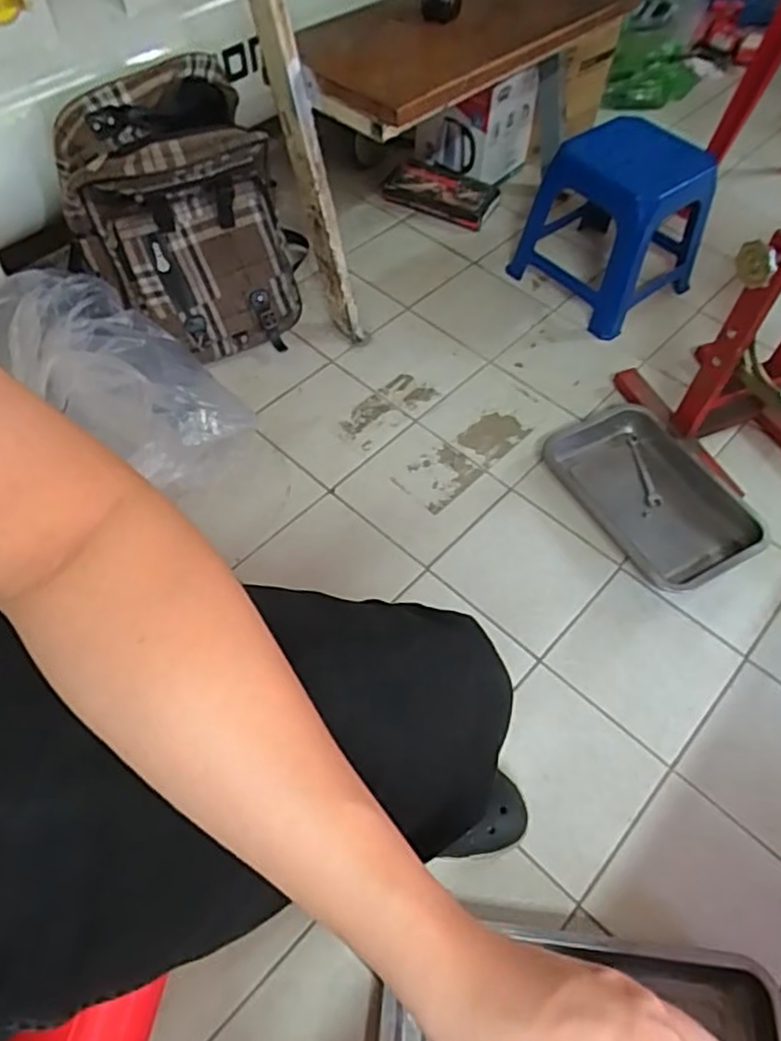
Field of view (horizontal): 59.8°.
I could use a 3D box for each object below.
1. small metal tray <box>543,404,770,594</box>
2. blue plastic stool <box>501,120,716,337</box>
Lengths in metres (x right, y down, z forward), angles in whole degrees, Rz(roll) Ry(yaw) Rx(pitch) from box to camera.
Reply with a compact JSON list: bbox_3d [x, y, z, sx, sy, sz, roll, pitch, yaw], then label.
[{"bbox_3d":[0.393,-0.045,1.015,0.194,0.039,0.317,-27,62,-15],"label":"small metal tray"},{"bbox_3d":[0.398,-0.547,1.213,0.234,0.268,0.269,-36,65,-20],"label":"blue plastic stool"}]

